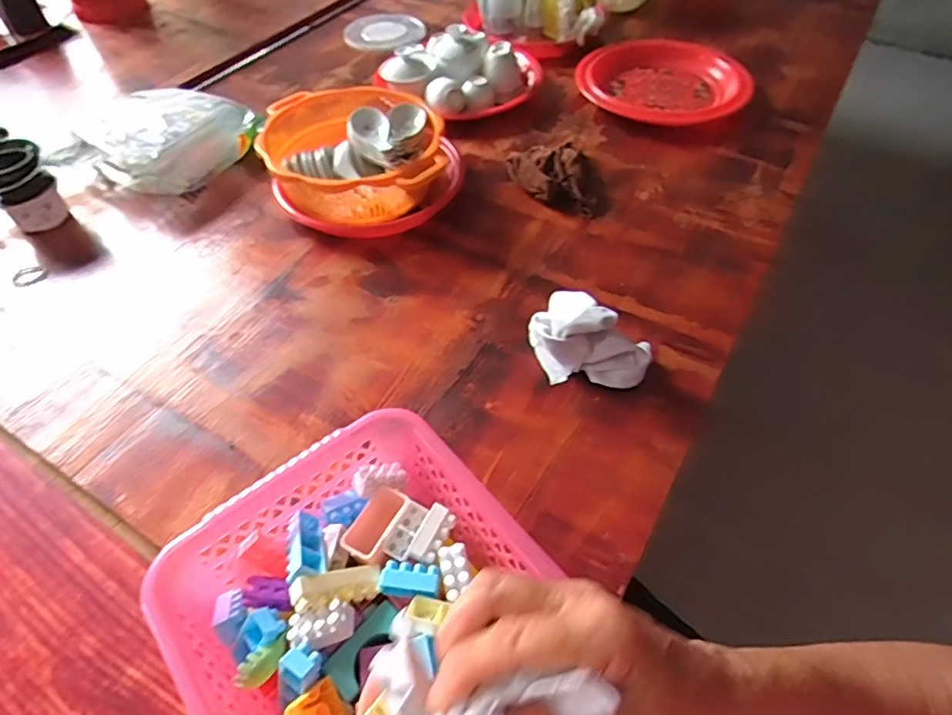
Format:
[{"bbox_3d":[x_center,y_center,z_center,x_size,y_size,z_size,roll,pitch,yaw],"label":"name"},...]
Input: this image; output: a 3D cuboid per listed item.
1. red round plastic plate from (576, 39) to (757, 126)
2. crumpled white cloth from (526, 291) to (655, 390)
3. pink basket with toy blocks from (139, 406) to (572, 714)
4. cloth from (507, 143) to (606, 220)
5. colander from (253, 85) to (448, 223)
[{"bbox_3d":[0.276,-0.412,0.858,0.247,0.041,0.211,13,53,12],"label":"red round plastic plate"},{"bbox_3d":[0.104,-0.018,0.545,0.120,0.061,0.075,30,59,24],"label":"crumpled white cloth"},{"bbox_3d":[-0.053,0.190,0.375,0.219,0.076,0.288,-34,58,-23],"label":"pink basket with toy blocks"},{"bbox_3d":[0.108,-0.235,0.734,0.146,0.038,0.091,31,59,24],"label":"cloth"},{"bbox_3d":[-0.147,-0.255,0.724,0.225,0.084,0.219,2,52,4],"label":"colander"}]

